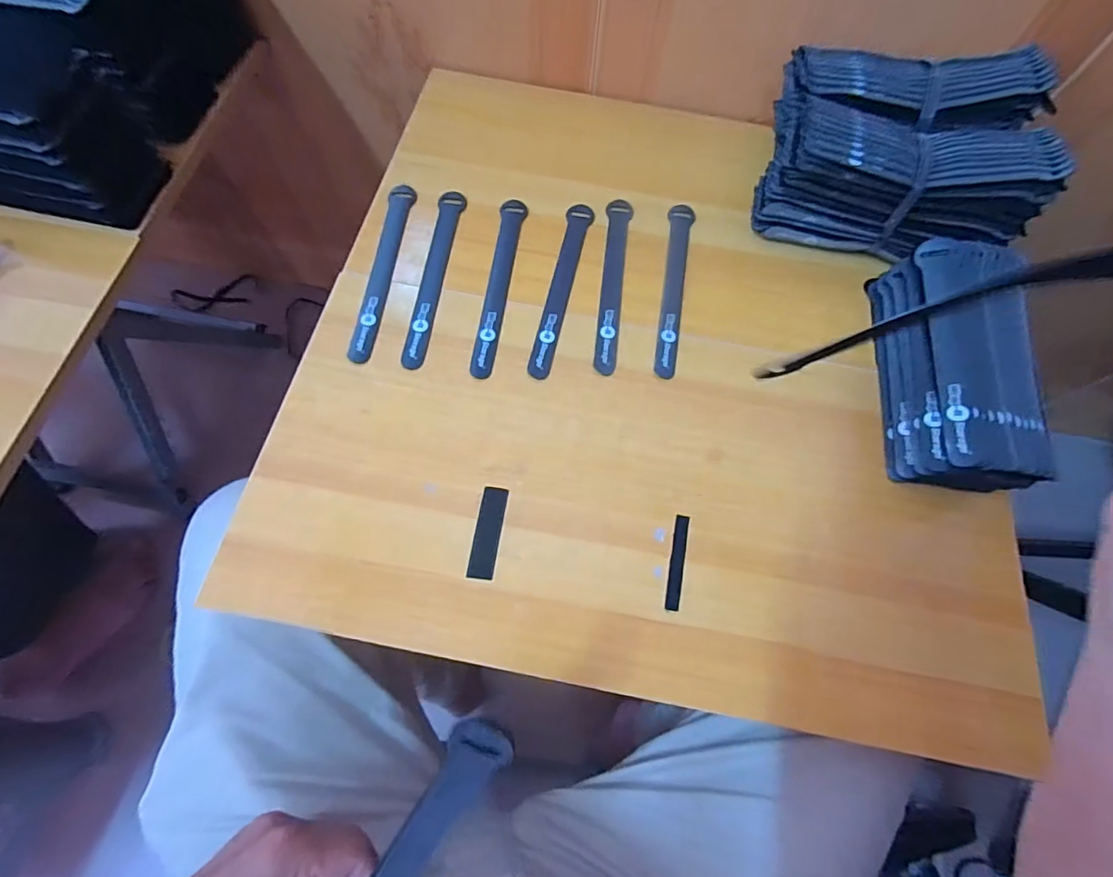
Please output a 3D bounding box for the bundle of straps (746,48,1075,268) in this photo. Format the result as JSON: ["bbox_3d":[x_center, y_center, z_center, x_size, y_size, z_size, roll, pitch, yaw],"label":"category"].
[{"bbox_3d":[0.305,-0.260,0.466,0.208,0.099,0.164,13,68,3],"label":"bundle of straps"}]

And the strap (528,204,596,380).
[{"bbox_3d":[0.006,-0.142,0.471,0.023,0.004,0.195,12,68,3],"label":"strap"}]

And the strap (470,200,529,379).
[{"bbox_3d":[-0.052,-0.143,0.471,0.024,0.005,0.195,7,67,-2],"label":"strap"}]

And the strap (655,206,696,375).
[{"bbox_3d":[0.109,-0.144,0.477,0.024,0.004,0.196,11,68,2],"label":"strap"}]

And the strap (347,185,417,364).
[{"bbox_3d":[-0.159,-0.158,0.472,0.025,0.006,0.199,4,68,-1],"label":"strap"}]

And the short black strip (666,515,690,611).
[{"bbox_3d":[0.091,0.092,0.383,0.011,0.004,0.070,12,68,3],"label":"short black strip"}]

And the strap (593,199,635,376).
[{"bbox_3d":[0.053,-0.146,0.475,0.021,0.006,0.195,7,68,1],"label":"strap"}]

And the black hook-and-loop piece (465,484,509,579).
[{"bbox_3d":[-0.051,0.070,0.385,0.020,0.004,0.069,8,68,1],"label":"black hook-and-loop piece"}]

